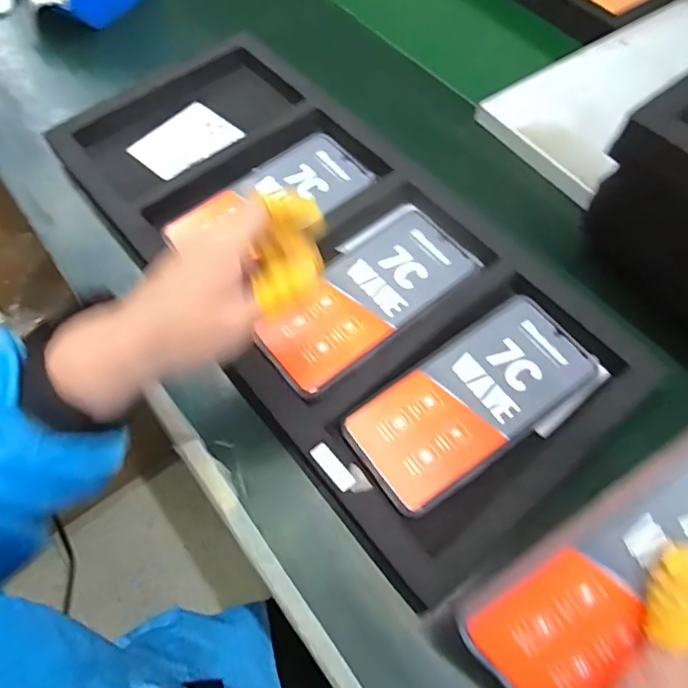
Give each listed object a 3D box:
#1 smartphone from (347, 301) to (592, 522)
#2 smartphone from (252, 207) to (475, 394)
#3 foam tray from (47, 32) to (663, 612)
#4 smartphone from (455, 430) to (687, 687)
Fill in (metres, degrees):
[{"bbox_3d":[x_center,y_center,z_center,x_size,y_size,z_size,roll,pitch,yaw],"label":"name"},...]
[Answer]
[{"bbox_3d":[0.083,0.035,0.362,0.164,0.009,0.075,-32,66,-16],"label":"smartphone"},{"bbox_3d":[0.016,-0.035,0.402,0.164,0.009,0.074,-36,67,-18],"label":"smartphone"},{"bbox_3d":[-0.023,-0.071,0.428,0.217,0.030,0.477,-34,67,-17],"label":"foam tray"},{"bbox_3d":[0.136,0.104,0.246,0.163,0.008,0.082,-41,92,9],"label":"smartphone"}]

